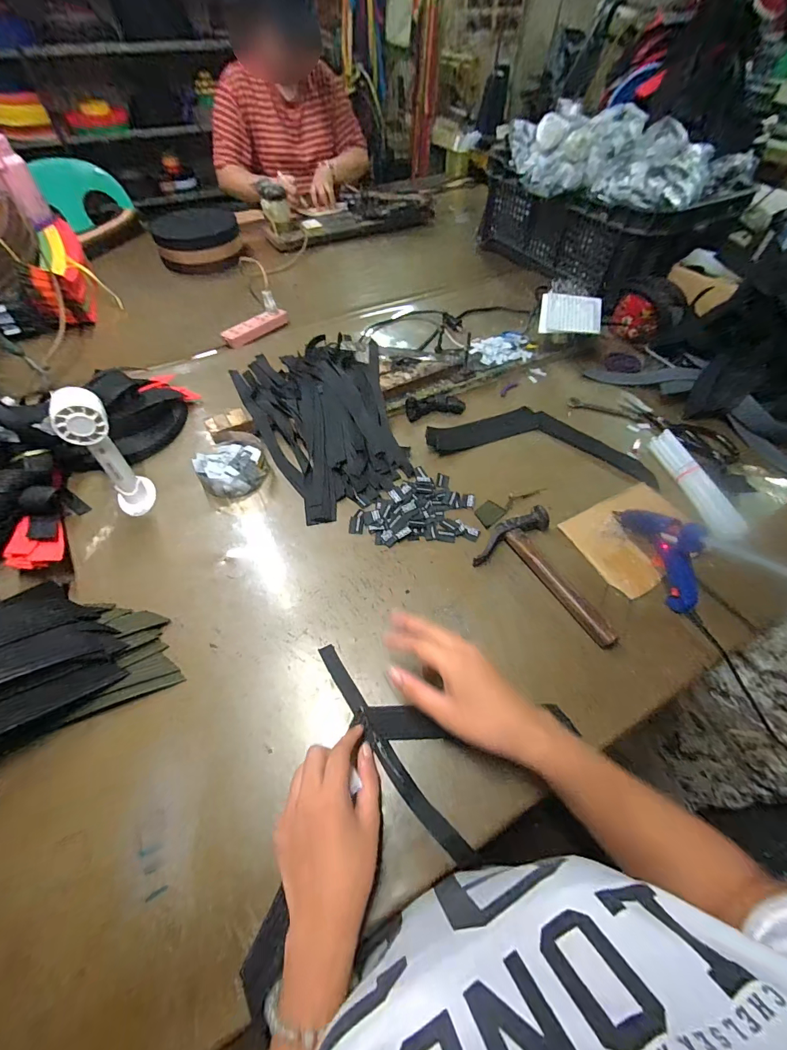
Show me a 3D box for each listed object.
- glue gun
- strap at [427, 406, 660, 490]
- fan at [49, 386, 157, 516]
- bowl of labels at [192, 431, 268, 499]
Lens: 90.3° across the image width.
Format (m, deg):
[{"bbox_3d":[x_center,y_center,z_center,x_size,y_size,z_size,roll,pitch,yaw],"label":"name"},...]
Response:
[{"bbox_3d":[0.328,0.025,0.472,0.028,0.088,0.146,-11,56,-8],"label":"glue gun"},{"bbox_3d":[0.234,-0.146,0.628,0.348,0.023,0.131,9,55,5],"label":"strap"},{"bbox_3d":[-0.364,-0.091,0.500,0.057,0.156,0.076,-35,62,-23],"label":"fan"},{"bbox_3d":[-0.236,-0.089,0.576,0.094,0.031,0.102,0,55,-1],"label":"bowl of labels"}]

